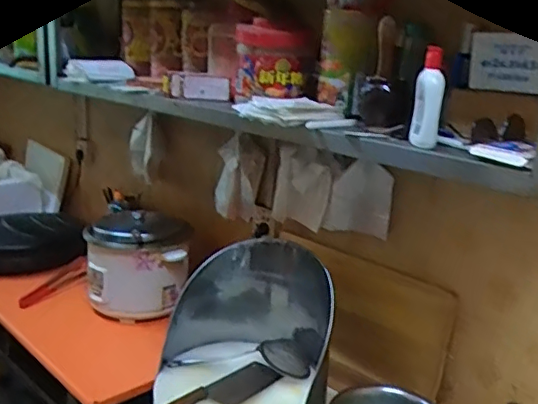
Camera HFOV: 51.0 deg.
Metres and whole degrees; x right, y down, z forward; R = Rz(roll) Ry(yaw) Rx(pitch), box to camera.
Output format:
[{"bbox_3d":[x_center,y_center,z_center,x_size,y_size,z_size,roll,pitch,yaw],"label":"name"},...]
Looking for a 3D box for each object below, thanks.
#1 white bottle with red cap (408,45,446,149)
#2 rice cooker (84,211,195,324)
[{"bbox_3d":[0.243,-0.157,0.863,0.039,0.142,0.050,7,16,10],"label":"white bottle with red cap"},{"bbox_3d":[-0.368,0.177,1.601,0.277,0.290,0.263,1,16,-9],"label":"rice cooker"}]

